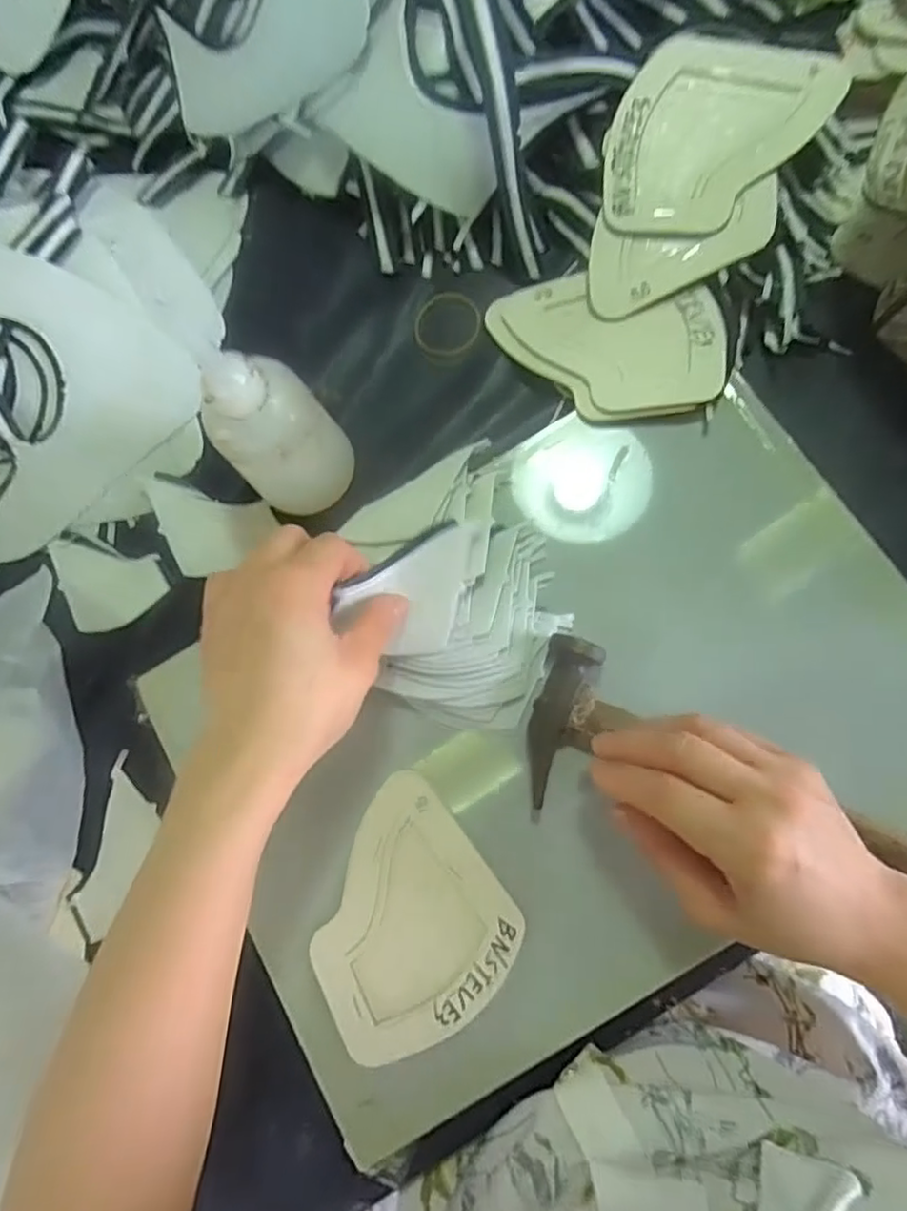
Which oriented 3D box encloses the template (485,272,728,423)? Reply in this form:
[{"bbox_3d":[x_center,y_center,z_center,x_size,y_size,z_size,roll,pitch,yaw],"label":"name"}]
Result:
[{"bbox_3d":[0.090,-0.160,0.400,0.147,0.005,0.094,17,77,19],"label":"template"}]

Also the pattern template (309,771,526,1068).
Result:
[{"bbox_3d":[-0.030,0.167,0.344,0.109,0.004,0.112,-39,77,-2],"label":"pattern template"}]

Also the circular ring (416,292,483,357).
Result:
[{"bbox_3d":[-0.004,-0.190,0.436,0.045,0.004,0.046,-2,80,12],"label":"circular ring"}]

